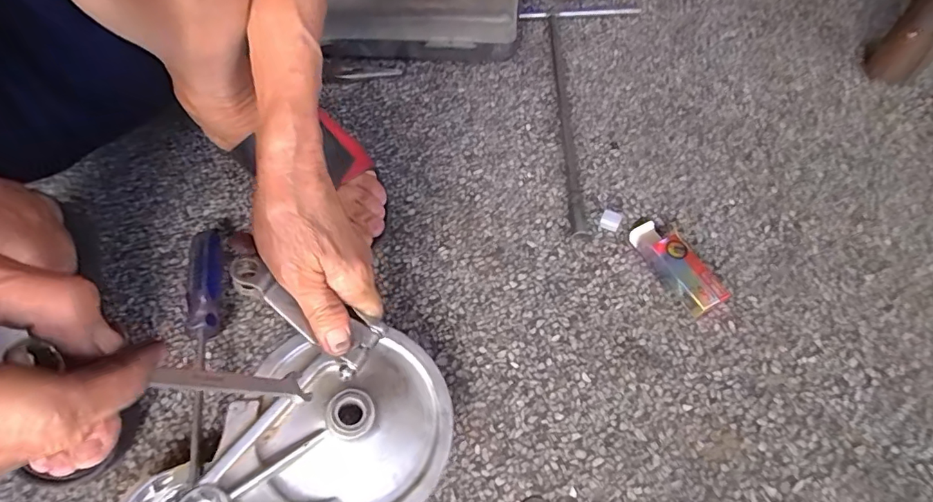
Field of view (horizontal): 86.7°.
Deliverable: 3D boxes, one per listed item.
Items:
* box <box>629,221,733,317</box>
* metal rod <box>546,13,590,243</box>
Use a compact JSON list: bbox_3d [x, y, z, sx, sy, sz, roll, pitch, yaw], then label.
[{"bbox_3d":[0.164,0.009,0.390,0.027,0.023,0.086,-26,62,-11],"label":"box"},{"bbox_3d":[0.097,-0.137,0.486,0.014,0.013,0.279,-1,60,2],"label":"metal rod"}]

